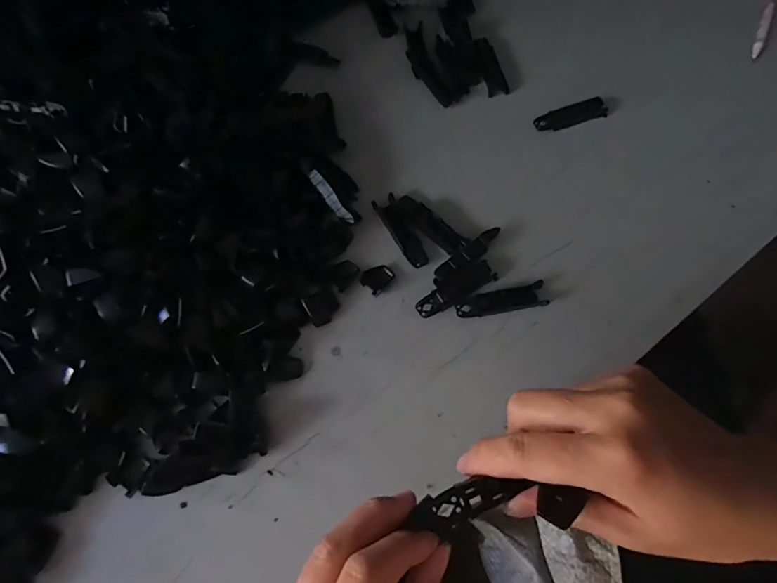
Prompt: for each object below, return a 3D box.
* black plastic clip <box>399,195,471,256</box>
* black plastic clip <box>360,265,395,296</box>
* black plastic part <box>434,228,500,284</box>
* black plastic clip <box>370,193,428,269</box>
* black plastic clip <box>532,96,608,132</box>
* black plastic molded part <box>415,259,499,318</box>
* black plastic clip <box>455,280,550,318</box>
[{"bbox_3d":[0.033,-0.052,0.346,0.019,0.013,0.065,-40,75,-14],"label":"black plastic clip"},{"bbox_3d":[-0.008,-0.011,0.334,0.018,0.004,0.023,40,74,13],"label":"black plastic clip"},{"bbox_3d":[0.060,-0.027,0.334,0.062,0.010,0.013,-35,74,-12],"label":"black plastic part"},{"bbox_3d":[0.010,-0.046,0.347,0.016,0.007,0.064,-28,72,-10],"label":"black plastic clip"},{"bbox_3d":[0.155,-0.150,0.384,0.063,0.009,0.020,-18,71,-7],"label":"black plastic clip"},{"bbox_3d":[0.049,-0.002,0.326,0.063,0.007,0.018,-29,72,-10],"label":"black plastic molded part"},{"bbox_3d":[0.081,0.007,0.322,0.064,0.004,0.018,-12,70,-5],"label":"black plastic clip"}]

